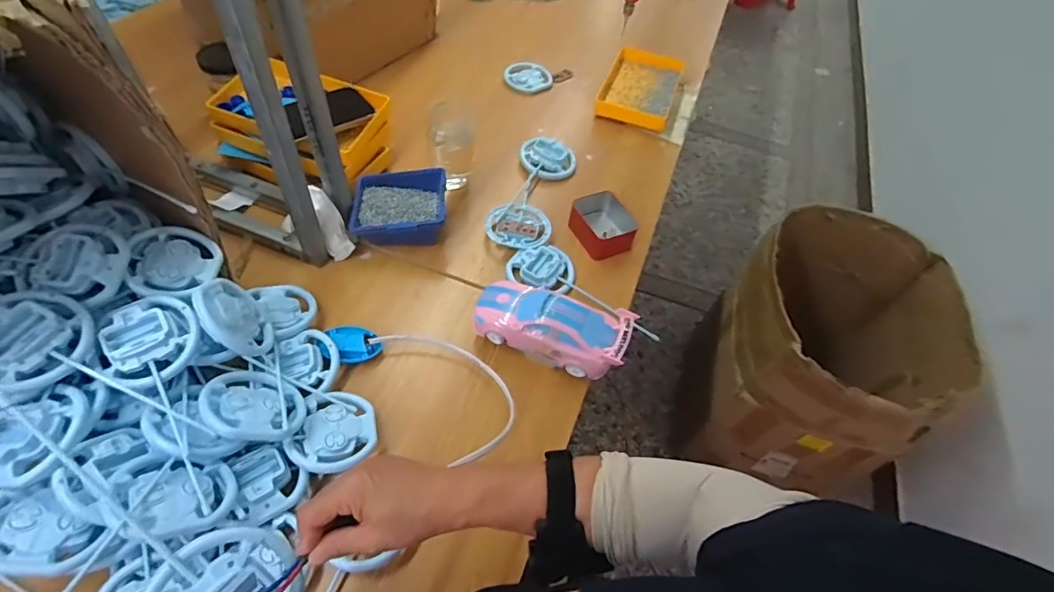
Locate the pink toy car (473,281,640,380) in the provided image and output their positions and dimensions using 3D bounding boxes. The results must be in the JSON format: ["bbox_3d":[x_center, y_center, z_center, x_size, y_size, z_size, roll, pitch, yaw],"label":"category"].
[{"bbox_3d":[0.034,0.033,0.670,0.203,0.061,0.091,22,55,9],"label":"pink toy car"}]

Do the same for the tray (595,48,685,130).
[{"bbox_3d":[0.227,-0.419,1.030,0.141,0.030,0.217,20,54,8],"label":"tray"}]

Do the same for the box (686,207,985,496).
[{"bbox_3d":[0.630,0.134,1.167,0.388,0.471,0.467,12,58,3],"label":"box"}]

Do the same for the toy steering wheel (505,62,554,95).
[{"bbox_3d":[0.002,-0.453,1.062,0.086,0.017,0.092,3,54,-5],"label":"toy steering wheel"}]

